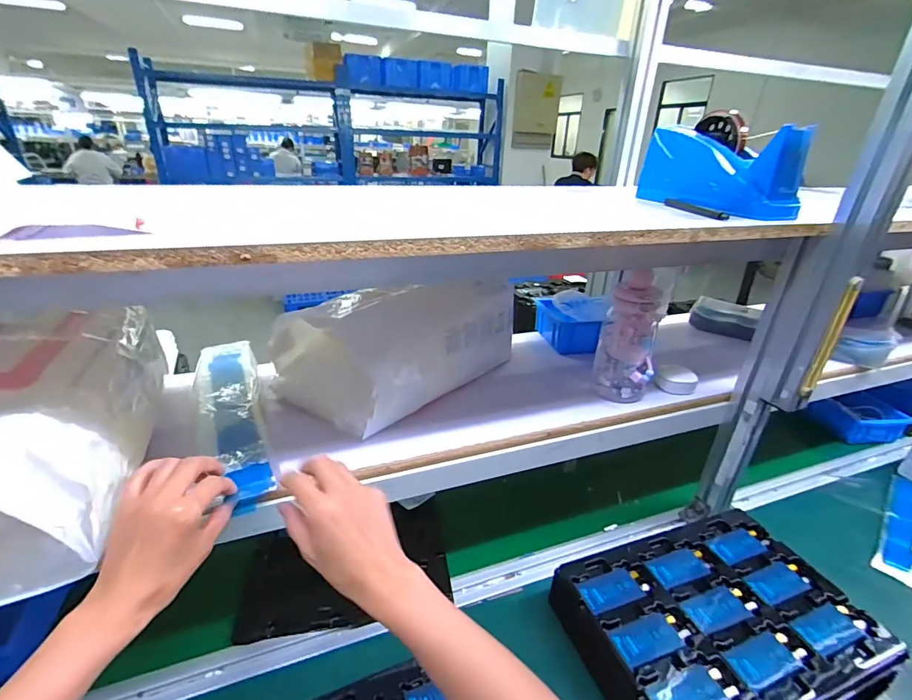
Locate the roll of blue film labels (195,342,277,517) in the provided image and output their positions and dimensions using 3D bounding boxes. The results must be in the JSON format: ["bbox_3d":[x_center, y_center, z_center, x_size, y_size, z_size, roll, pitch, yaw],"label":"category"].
[{"bbox_3d":[-0.289,0.071,0.575,0.076,0.026,0.359,-12,31,-27],"label":"roll of blue film labels"}]

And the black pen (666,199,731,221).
[{"bbox_3d":[0.302,-0.179,0.558,0.010,0.009,0.123,-1,26,-6],"label":"black pen"}]

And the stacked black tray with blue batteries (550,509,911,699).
[{"bbox_3d":[0.328,0.347,0.561,0.333,0.063,0.241,-8,27,-19],"label":"stacked black tray with blue batteries"}]

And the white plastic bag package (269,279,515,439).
[{"bbox_3d":[-0.098,-0.029,0.662,0.222,0.164,0.368,21,32,34],"label":"white plastic bag package"}]

